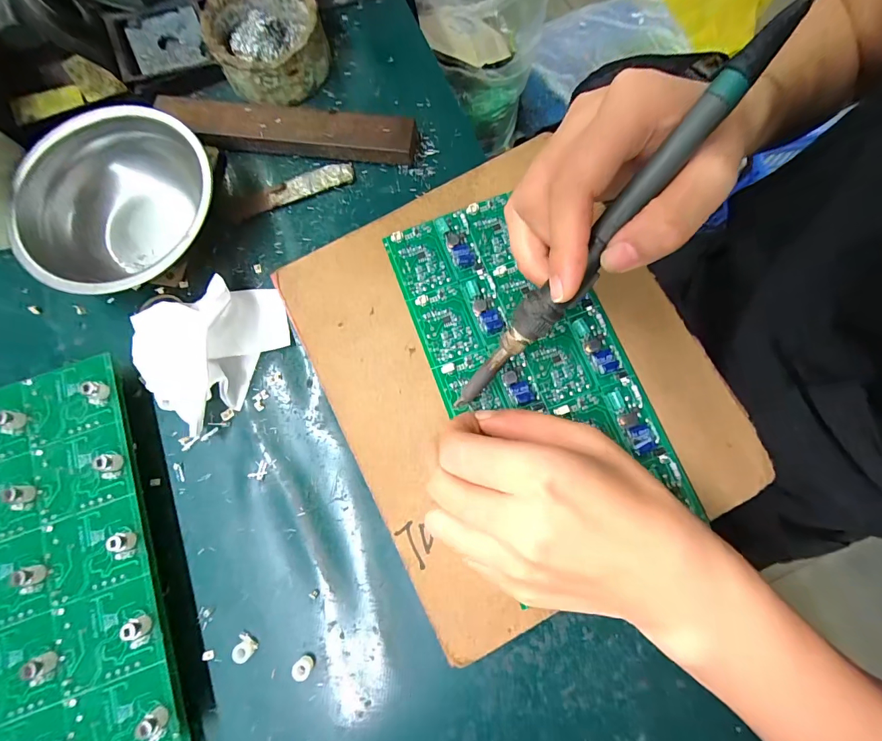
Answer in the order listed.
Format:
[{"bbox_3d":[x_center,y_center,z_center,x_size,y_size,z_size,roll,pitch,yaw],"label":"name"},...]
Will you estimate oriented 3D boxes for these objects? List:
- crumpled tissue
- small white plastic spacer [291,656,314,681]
[{"bbox_3d":[-0.150,-0.020,0.262,0.076,0.024,0.097,43,82,9],"label":"crumpled tissue"},{"bbox_3d":[-0.077,0.167,0.225,0.009,0.009,0.010,33,80,8],"label":"small white plastic spacer"}]

